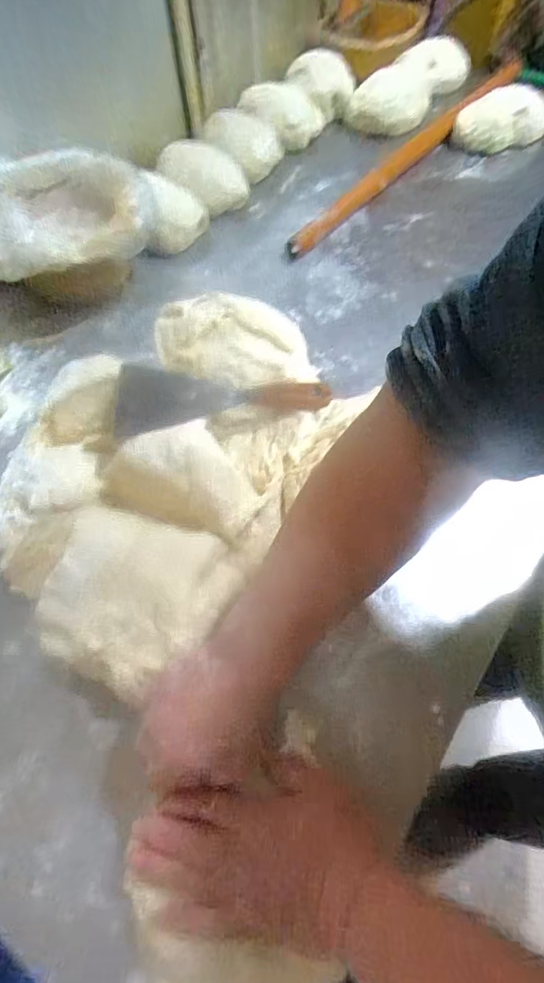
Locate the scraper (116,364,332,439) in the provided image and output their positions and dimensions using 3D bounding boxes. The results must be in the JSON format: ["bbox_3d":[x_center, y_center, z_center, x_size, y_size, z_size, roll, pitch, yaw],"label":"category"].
[{"bbox_3d":[-0.048,-0.093,0.512,0.210,0.034,0.085,-3,60,-1],"label":"scraper"}]

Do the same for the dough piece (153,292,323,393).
[{"bbox_3d":[-0.042,-0.167,0.592,0.178,0.066,0.172,-11,60,-5],"label":"dough piece"}]

